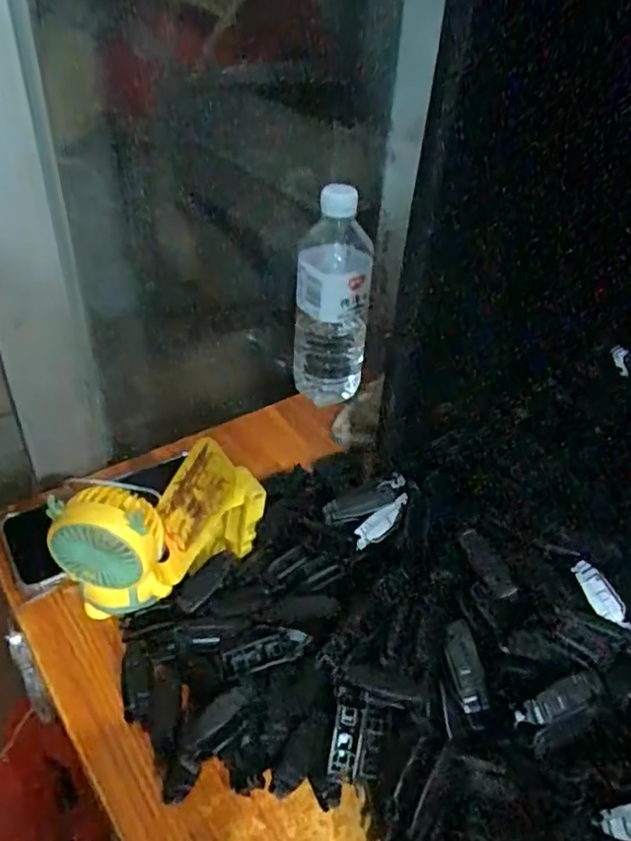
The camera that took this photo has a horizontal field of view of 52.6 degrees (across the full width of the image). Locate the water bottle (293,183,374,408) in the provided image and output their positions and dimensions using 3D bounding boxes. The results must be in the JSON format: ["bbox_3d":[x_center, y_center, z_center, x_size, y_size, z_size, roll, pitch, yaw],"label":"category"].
[{"bbox_3d":[0.017,-0.119,0.623,0.069,0.216,0.054,5,38,1],"label":"water bottle"}]

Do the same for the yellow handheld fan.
[{"bbox_3d":[-0.103,0.082,0.439,0.133,0.107,0.059,-28,48,-34],"label":"yellow handheld fan"}]

